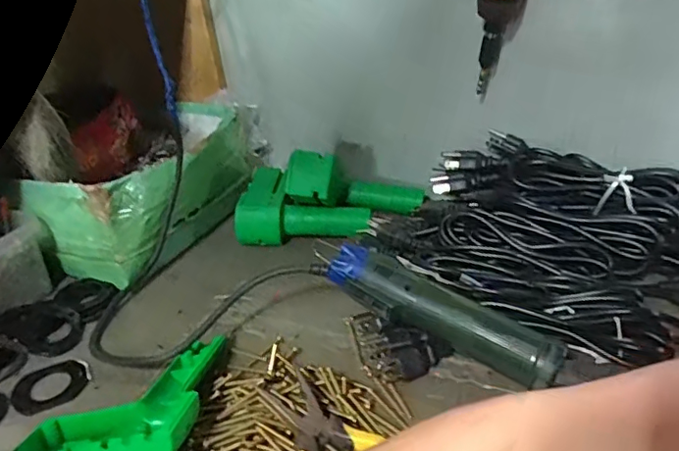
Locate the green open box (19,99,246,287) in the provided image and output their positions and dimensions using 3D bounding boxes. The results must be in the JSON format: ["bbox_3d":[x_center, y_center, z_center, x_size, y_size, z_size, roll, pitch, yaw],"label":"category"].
[{"bbox_3d":[-0.213,-0.051,0.668,0.144,0.105,0.261,6,32,21],"label":"green open box"}]

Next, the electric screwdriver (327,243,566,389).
[{"bbox_3d":[0.079,0.068,0.444,0.189,0.033,0.039,25,41,23],"label":"electric screwdriver"}]

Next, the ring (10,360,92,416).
[{"bbox_3d":[-0.245,0.138,0.474,0.062,0.006,0.062,-5,30,3],"label":"ring"}]

